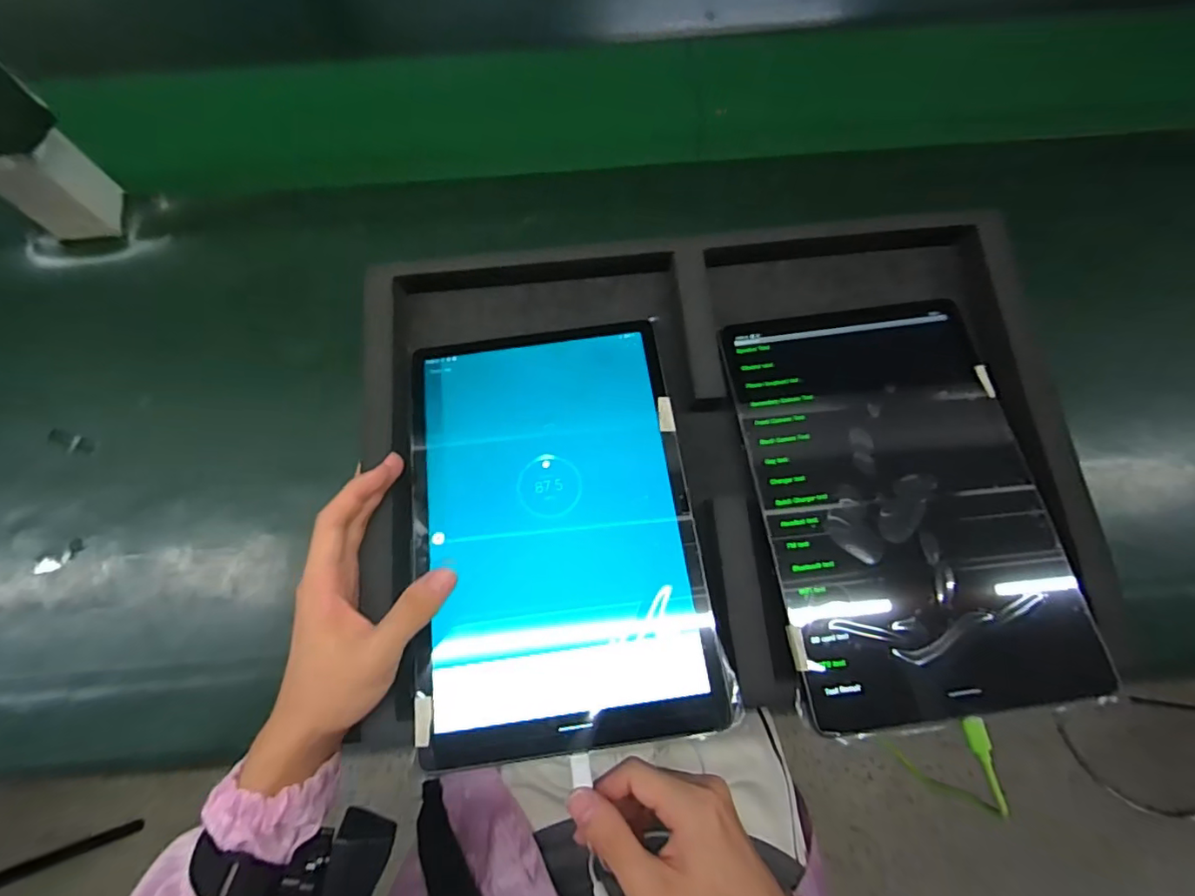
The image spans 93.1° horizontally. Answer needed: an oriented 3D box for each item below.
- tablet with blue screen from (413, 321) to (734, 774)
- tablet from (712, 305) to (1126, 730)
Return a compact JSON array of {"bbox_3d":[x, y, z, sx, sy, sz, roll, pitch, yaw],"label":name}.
[{"bbox_3d":[-0.026,0.041,0.338,0.161,0.013,0.250,-8,71,-1],"label":"tablet with blue screen"},{"bbox_3d":[0.179,0.025,0.342,0.160,0.011,0.248,-6,74,-2],"label":"tablet"}]

